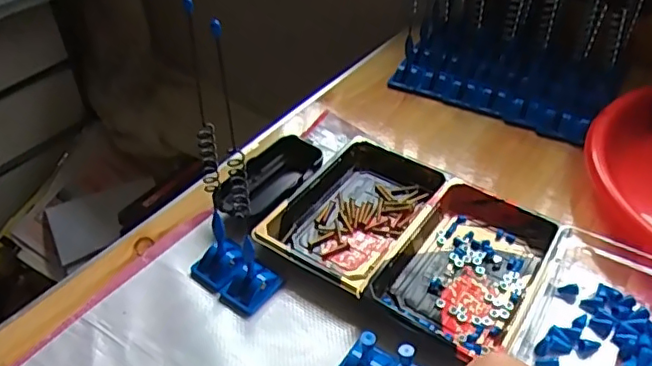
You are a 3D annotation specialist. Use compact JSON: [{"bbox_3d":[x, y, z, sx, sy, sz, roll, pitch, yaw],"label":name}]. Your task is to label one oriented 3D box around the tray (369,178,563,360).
[{"bbox_3d":[0.117,0.063,0.472,0.104,0.028,0.149,23,48,25],"label":"tray"}]

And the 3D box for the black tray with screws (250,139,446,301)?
[{"bbox_3d":[0.030,0.025,0.521,0.107,0.030,0.170,23,48,26],"label":"black tray with screws"}]

